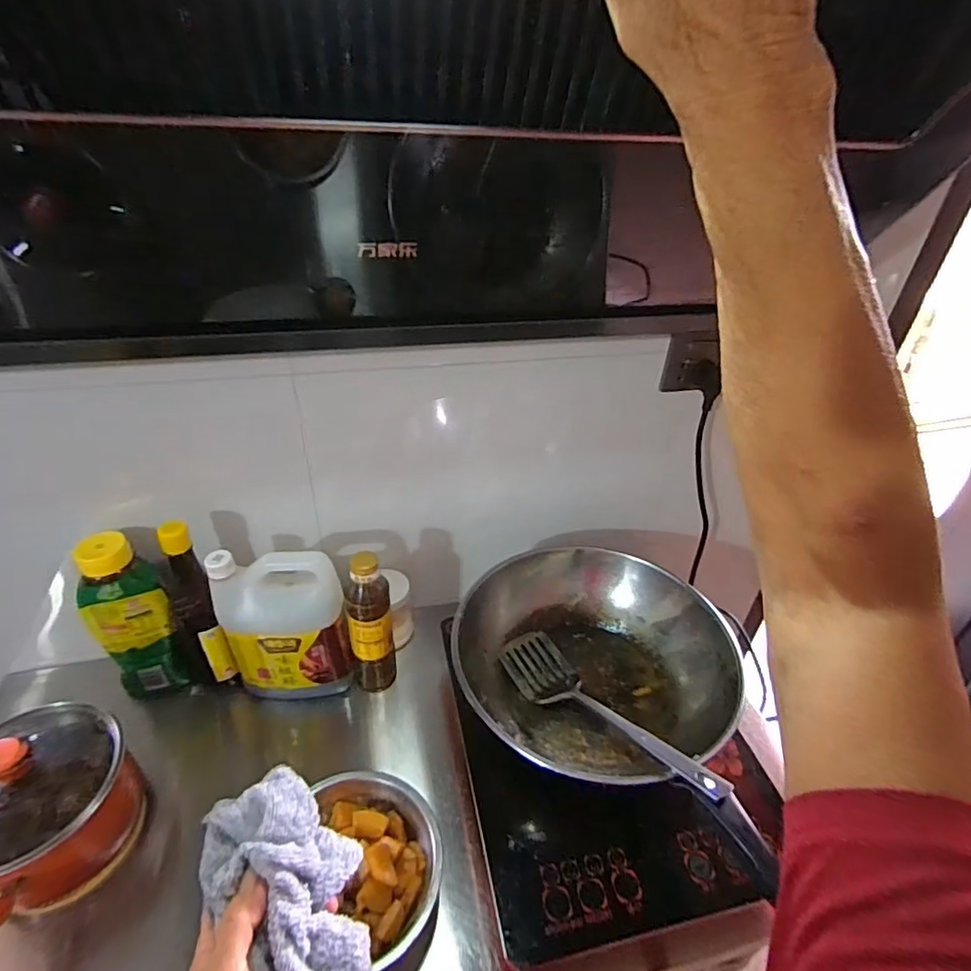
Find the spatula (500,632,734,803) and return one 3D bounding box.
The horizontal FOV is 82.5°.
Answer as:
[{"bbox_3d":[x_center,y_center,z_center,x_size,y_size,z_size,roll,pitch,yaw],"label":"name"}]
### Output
[{"bbox_3d":[0.123,0.248,0.606,0.070,0.039,0.307,-17,17,-26],"label":"spatula"}]

